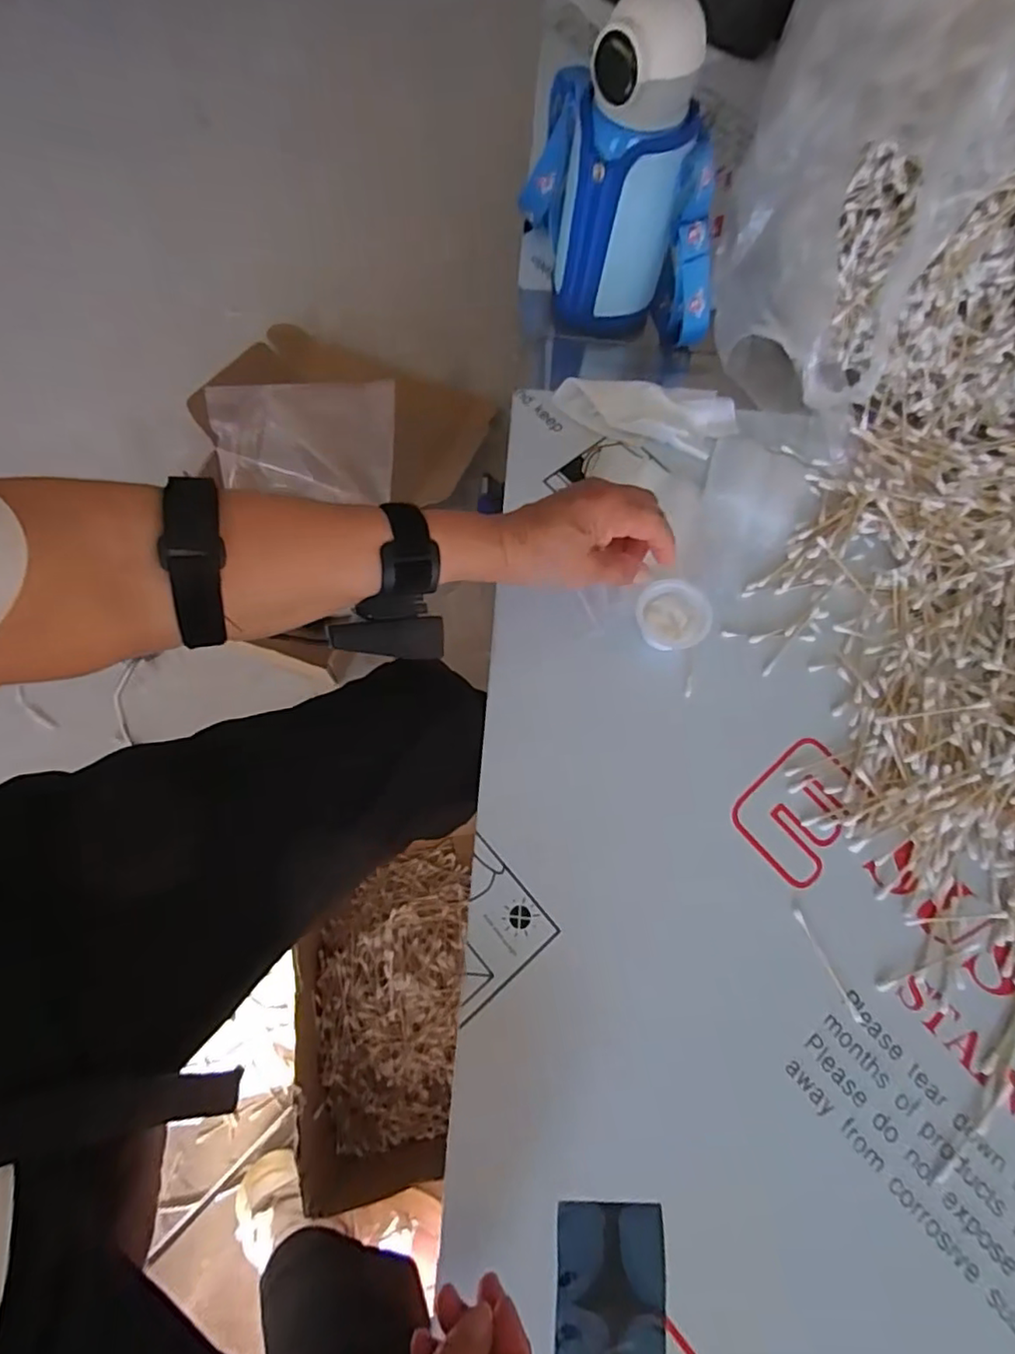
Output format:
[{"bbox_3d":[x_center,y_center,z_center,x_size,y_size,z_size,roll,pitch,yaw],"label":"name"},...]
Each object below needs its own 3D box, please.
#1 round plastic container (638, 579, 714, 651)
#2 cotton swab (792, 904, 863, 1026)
[{"bbox_3d":[0.123,-0.044,0.463,0.053,0.025,0.049,1,70,-3],"label":"round plastic container"},{"bbox_3d":[0.206,0.185,0.399,0.006,0.004,0.077,-24,73,-8],"label":"cotton swab"}]

